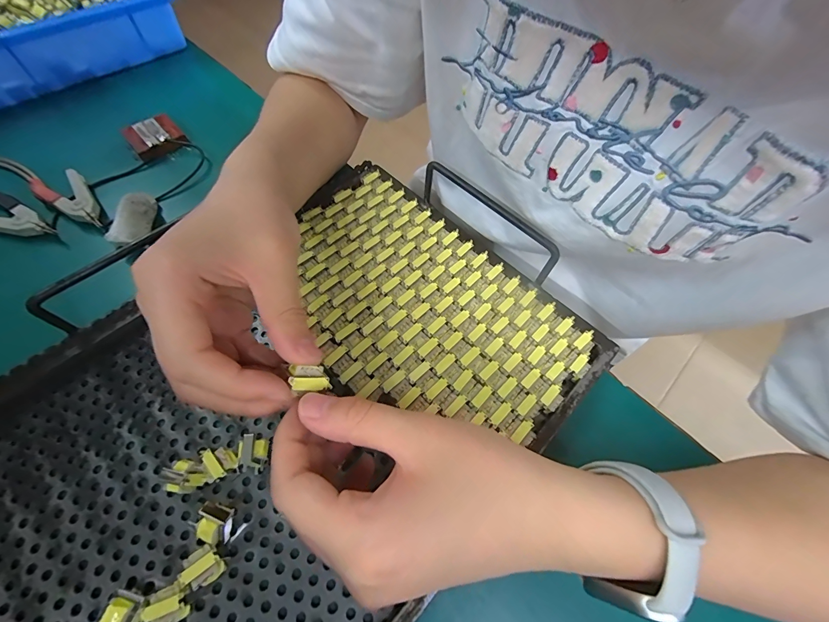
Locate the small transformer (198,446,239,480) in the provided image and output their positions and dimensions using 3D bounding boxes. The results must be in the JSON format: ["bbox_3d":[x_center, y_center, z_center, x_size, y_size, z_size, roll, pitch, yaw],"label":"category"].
[{"bbox_3d":[-0.118,0.092,0.219,0.015,0.016,0.021,-39,70,-21],"label":"small transformer"}]

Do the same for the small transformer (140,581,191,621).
[{"bbox_3d":[-0.126,0.152,0.184,0.020,0.016,0.017,-22,64,-14],"label":"small transformer"}]

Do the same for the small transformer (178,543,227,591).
[{"bbox_3d":[-0.113,0.139,0.193,0.020,0.016,0.019,-38,69,-21],"label":"small transformer"}]

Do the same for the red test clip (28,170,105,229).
[{"bbox_3d":[-0.311,-0.105,0.324,0.085,0.017,0.035,28,63,12],"label":"red test clip"}]

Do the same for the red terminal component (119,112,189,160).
[{"bbox_3d":[-0.274,-0.185,0.372,0.049,0.017,0.047,-38,69,-21],"label":"red terminal component"}]

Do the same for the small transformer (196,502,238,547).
[{"bbox_3d":[-0.111,0.121,0.202,0.019,0.020,0.019,15,61,5],"label":"small transformer"}]

